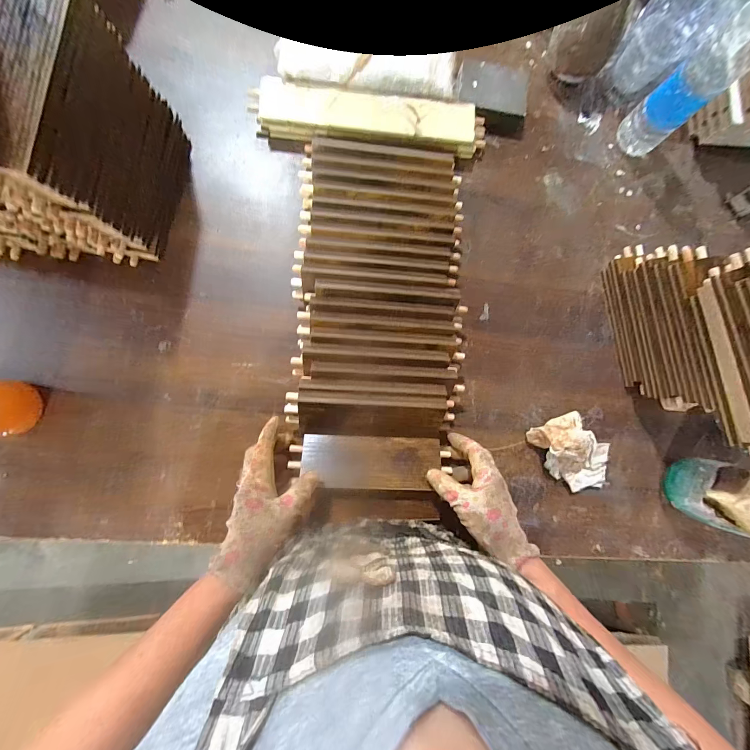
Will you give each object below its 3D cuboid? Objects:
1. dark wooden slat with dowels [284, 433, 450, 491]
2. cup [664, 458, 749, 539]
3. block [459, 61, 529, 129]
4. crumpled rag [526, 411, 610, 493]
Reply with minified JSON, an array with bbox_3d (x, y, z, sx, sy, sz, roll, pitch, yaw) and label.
[{"bbox_3d":[-0.005,0.111,0.410,0.197,0.021,0.065,5,87,-6],"label":"dark wooden slat with dowels"},{"bbox_3d":[0.471,0.166,0.429,0.103,0.101,0.082,22,85,-4],"label":"cup"},{"bbox_3d":[0.172,-0.405,0.464,0.104,0.030,0.070,6,86,-6],"label":"block"},{"bbox_3d":[0.277,0.110,0.435,0.082,0.052,0.124,-32,91,-7],"label":"crumpled rag"}]

